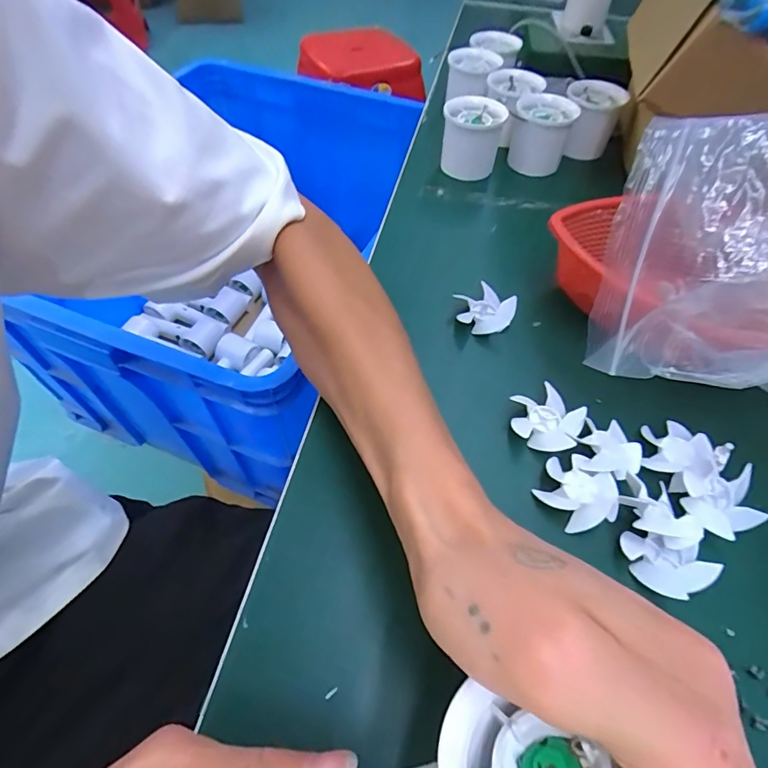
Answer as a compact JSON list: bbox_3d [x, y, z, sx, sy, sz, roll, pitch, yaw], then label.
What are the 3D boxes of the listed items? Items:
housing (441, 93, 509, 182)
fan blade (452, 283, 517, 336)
[{"bbox_3d":[0.081,-0.228,0.429,0.054,0.051,0.051,10,54,7],"label":"housing"},{"bbox_3d":[0.072,-0.053,0.325,0.038,0.015,0.035,0,53,0],"label":"fan blade"}]

